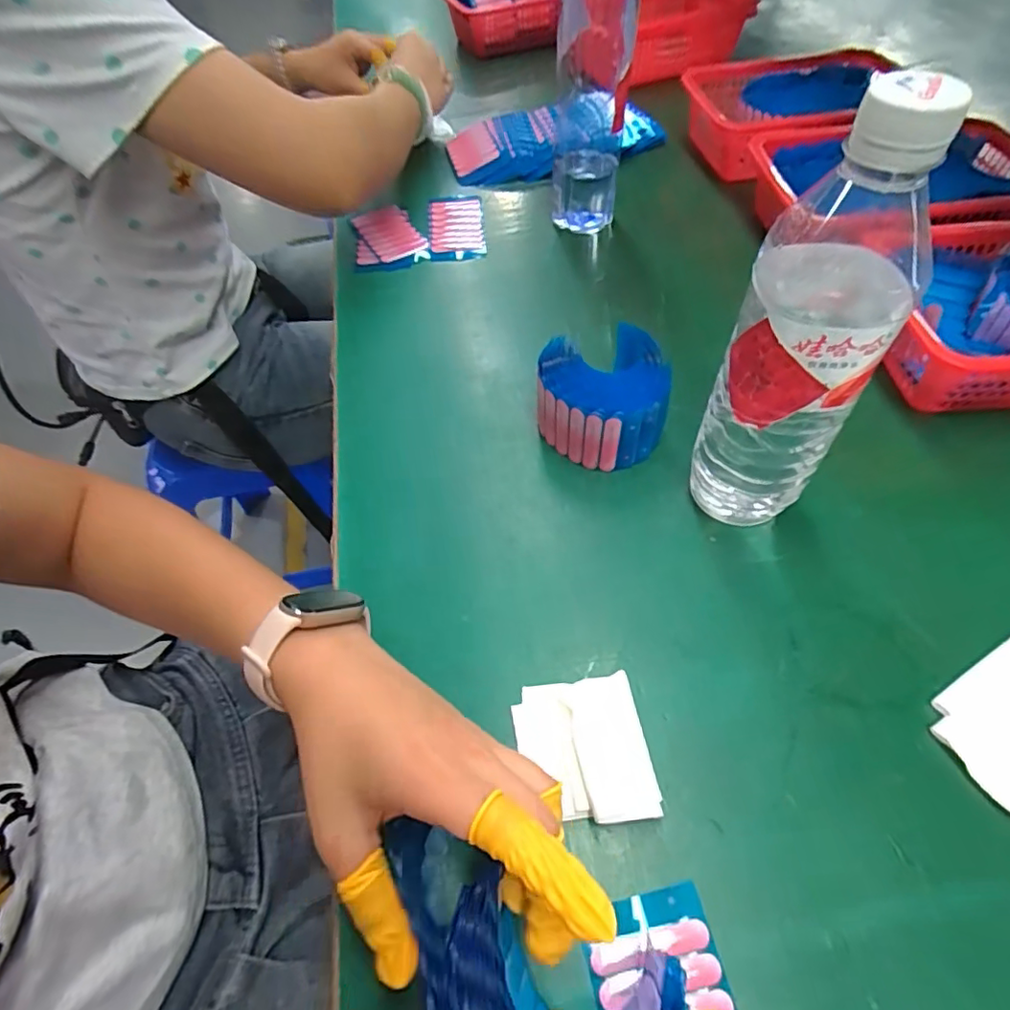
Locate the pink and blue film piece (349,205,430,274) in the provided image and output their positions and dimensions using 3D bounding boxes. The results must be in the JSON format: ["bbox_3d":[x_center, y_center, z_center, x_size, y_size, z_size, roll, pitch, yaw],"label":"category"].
[{"bbox_3d":[-0.117,-0.269,0.569,0.071,0.023,0.086,-11,55,-2],"label":"pink and blue film piece"}]

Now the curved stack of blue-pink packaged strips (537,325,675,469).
[{"bbox_3d":[0.064,-0.075,0.385,0.088,0.066,0.082,8,56,11],"label":"curved stack of blue-pink packaged strips"}]

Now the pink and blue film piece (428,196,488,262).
[{"bbox_3d":[-0.051,-0.289,0.584,0.057,0.009,0.115,-7,55,1],"label":"pink and blue film piece"}]

